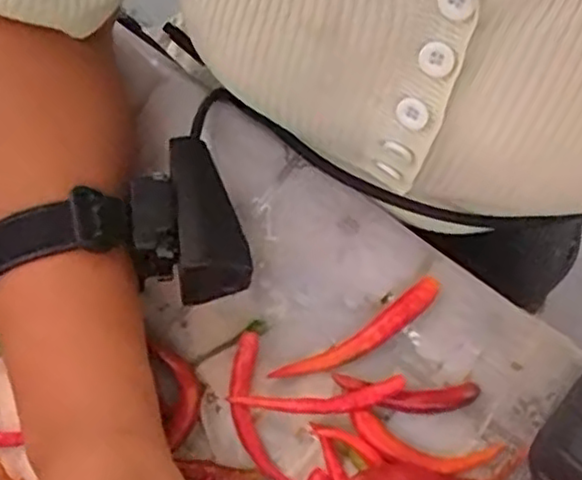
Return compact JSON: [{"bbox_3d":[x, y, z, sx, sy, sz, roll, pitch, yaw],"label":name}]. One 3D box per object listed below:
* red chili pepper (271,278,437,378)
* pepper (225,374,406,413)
[{"bbox_3d":[0.033,0.045,0.320,0.086,0.011,0.015,-31,74,-11],"label":"red chili pepper"},{"bbox_3d":[0.012,0.072,0.308,0.077,0.013,0.012,-6,71,-3],"label":"pepper"}]

